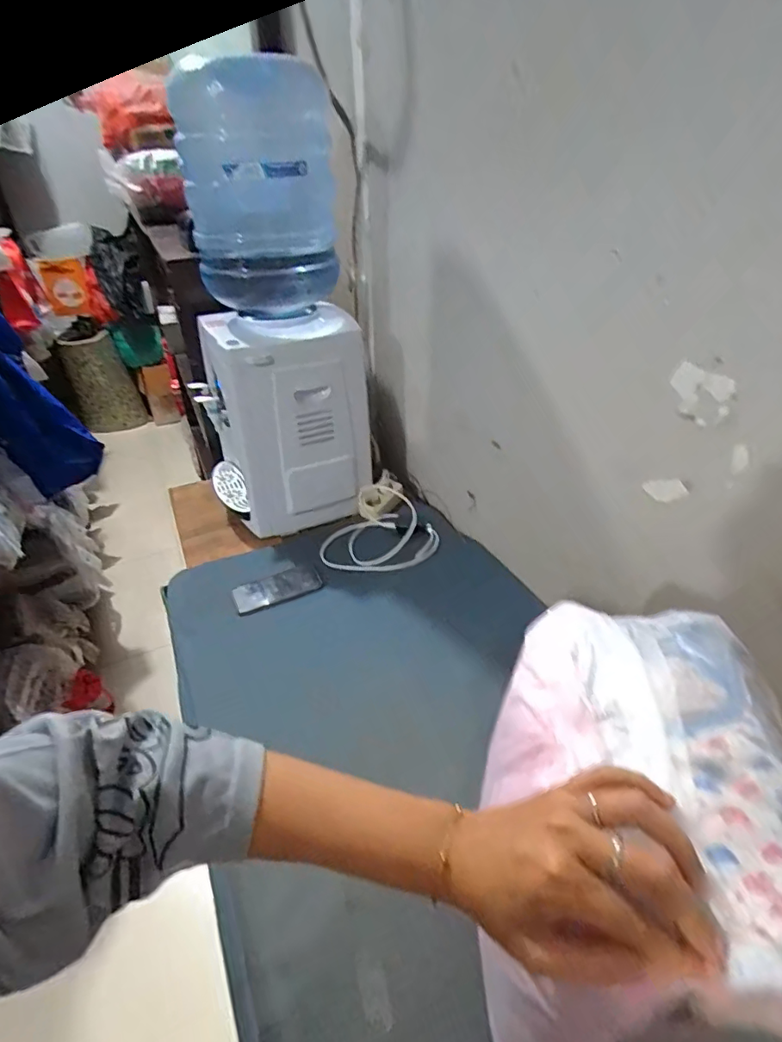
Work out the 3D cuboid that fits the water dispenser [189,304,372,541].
[{"bbox_3d":[-0.246,-0.237,1.236,0.354,0.451,0.280,-10,35,-11],"label":"water dispenser"}]

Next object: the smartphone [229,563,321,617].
[{"bbox_3d":[-0.221,0.130,1.056,0.165,0.015,0.079,-19,48,-19],"label":"smartphone"}]

